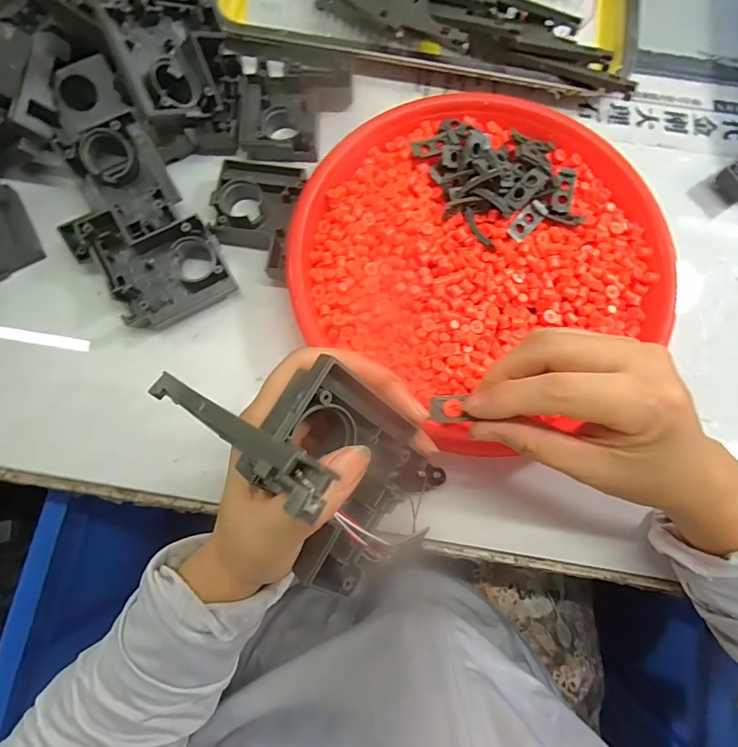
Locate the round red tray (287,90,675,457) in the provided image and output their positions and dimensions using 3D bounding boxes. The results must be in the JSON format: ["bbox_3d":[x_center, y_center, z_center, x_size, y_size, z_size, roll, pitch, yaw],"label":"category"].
[{"bbox_3d":[0.076,-0.087,0.300,0.231,0.036,0.242,0,78,-1],"label":"round red tray"}]

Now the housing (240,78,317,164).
[{"bbox_3d":[-0.069,-0.199,0.332,0.058,0.020,0.073,-1,78,-1],"label":"housing"}]

